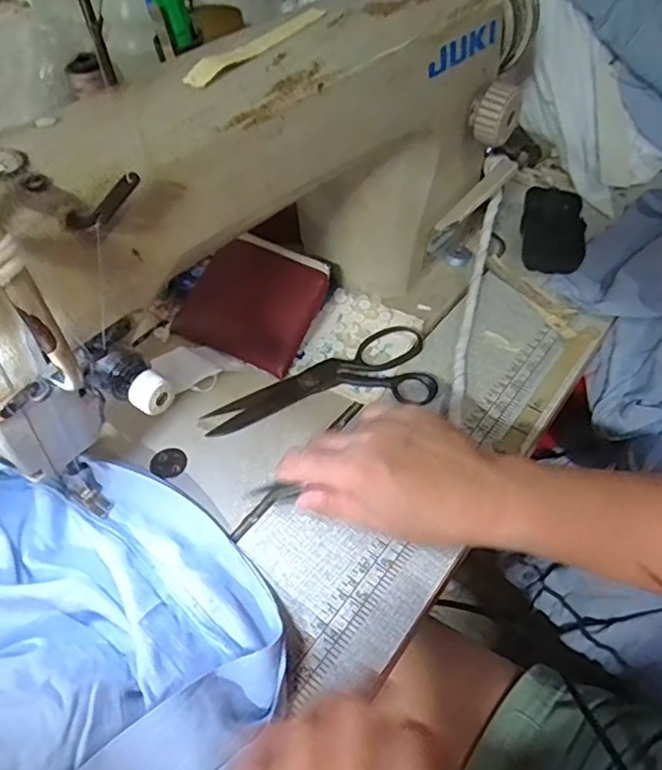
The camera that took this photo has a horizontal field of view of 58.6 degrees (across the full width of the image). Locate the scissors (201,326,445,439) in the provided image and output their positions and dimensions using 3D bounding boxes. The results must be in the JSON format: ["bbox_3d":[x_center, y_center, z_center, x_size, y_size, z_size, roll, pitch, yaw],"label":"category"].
[{"bbox_3d":[-0.004,0.002,0.431,0.171,0.007,0.066,-17,51,-14],"label":"scissors"}]

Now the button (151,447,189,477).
[{"bbox_3d":[-0.110,0.052,0.397,0.024,0.004,0.023,0,49,0],"label":"button"}]

